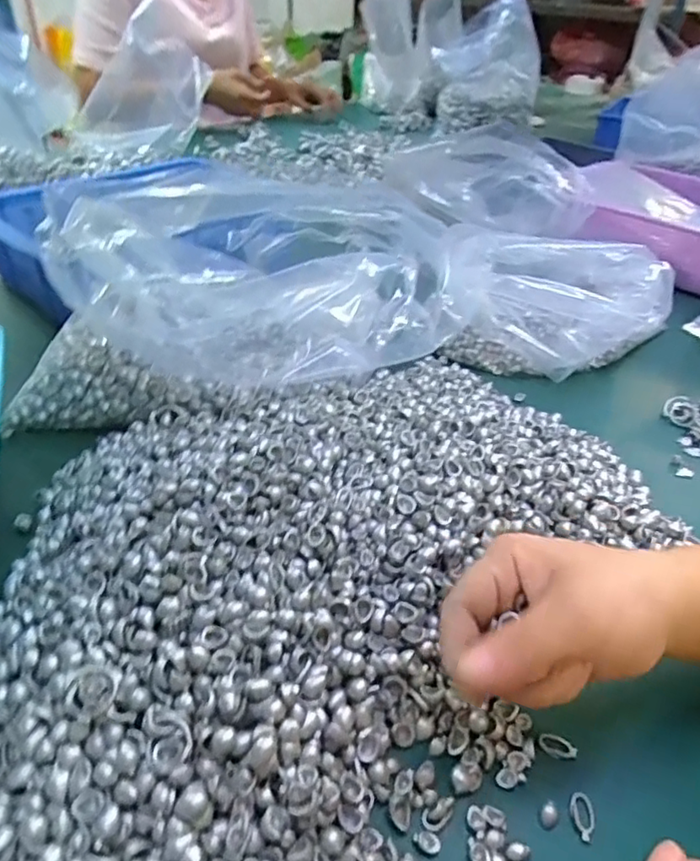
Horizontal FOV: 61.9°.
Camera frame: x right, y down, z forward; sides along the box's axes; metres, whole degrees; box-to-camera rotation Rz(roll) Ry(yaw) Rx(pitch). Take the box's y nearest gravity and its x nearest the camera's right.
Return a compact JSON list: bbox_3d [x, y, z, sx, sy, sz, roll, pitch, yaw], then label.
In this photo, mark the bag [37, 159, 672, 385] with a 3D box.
[{"bbox_3d":[0.035,-0.141,0.511,0.519,0.101,0.228,-2,40,-8],"label":"bag"}]

